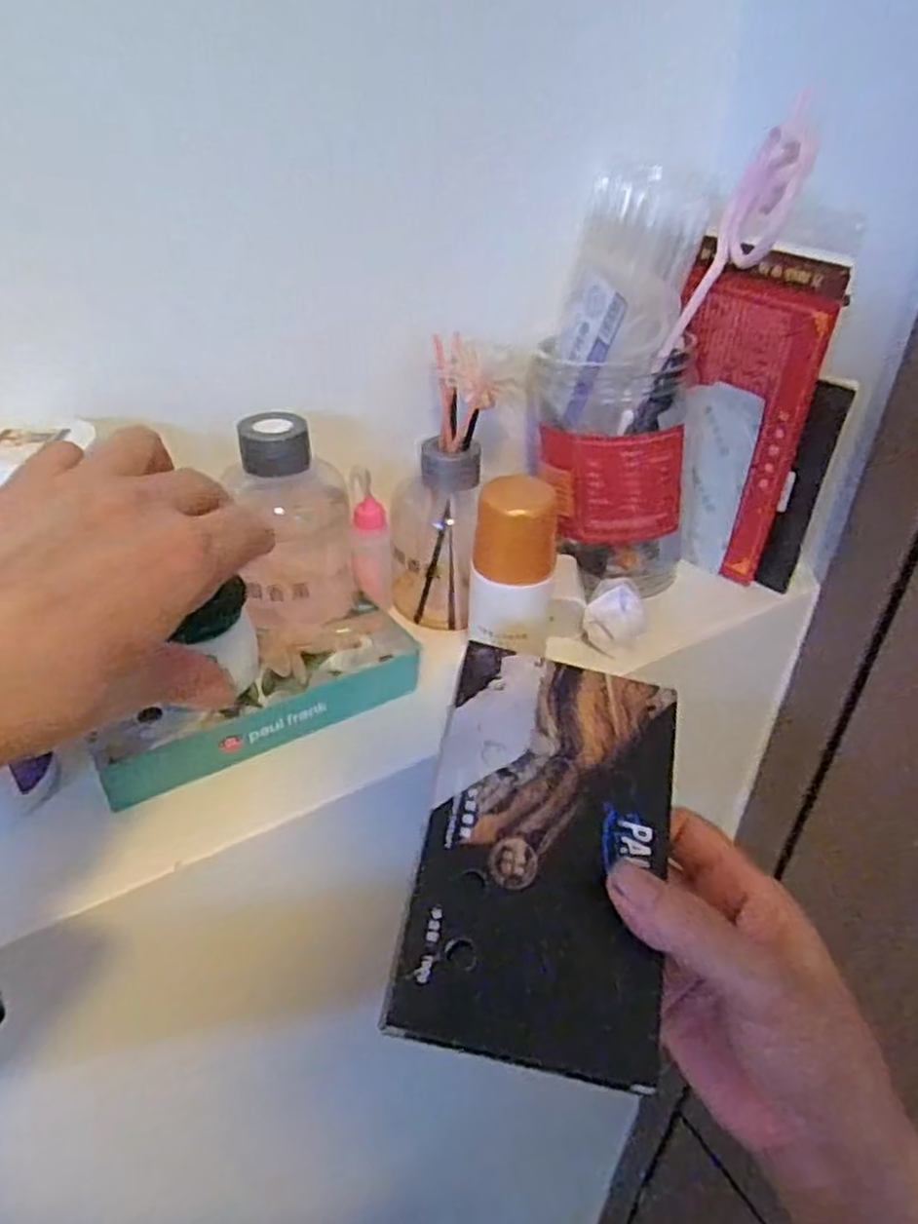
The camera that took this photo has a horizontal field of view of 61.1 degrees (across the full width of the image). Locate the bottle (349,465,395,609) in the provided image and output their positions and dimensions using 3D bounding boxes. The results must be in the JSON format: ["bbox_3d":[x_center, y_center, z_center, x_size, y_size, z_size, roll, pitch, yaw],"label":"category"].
[{"bbox_3d":[-0.044,-0.036,0.395,0.019,0.073,0.016,1,36,-1],"label":"bottle"}]

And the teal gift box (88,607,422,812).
[{"bbox_3d":[-0.086,0.037,0.344,0.141,0.032,0.041,-21,42,-27],"label":"teal gift box"}]

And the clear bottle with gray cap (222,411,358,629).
[{"bbox_3d":[-0.076,-0.042,0.355,0.055,0.089,0.056,-5,37,-9],"label":"clear bottle with gray cap"}]

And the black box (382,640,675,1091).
[{"bbox_3d":[0.032,0.079,0.275,0.085,0.009,0.141,14,58,0],"label":"black box"}]

